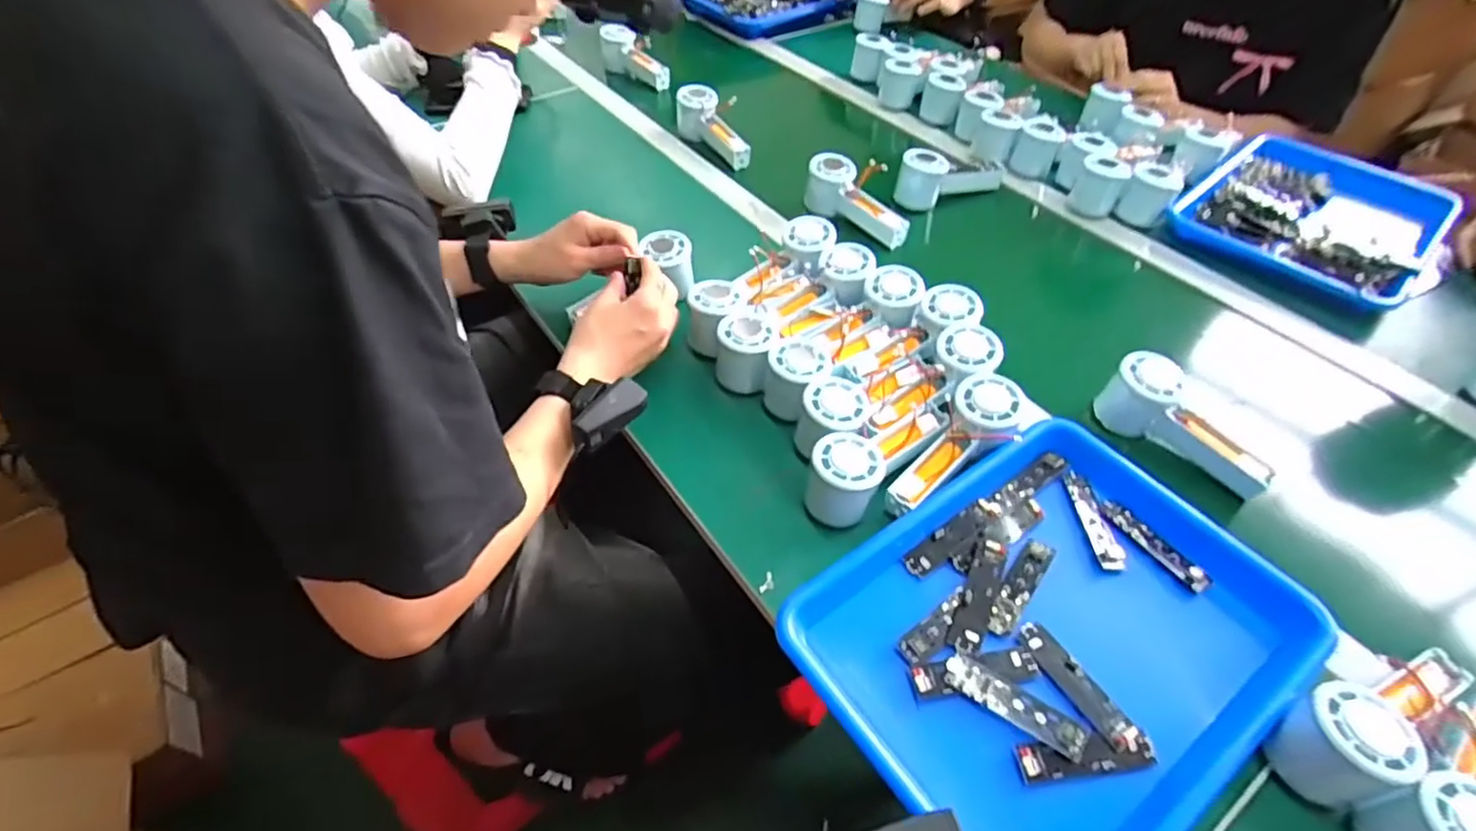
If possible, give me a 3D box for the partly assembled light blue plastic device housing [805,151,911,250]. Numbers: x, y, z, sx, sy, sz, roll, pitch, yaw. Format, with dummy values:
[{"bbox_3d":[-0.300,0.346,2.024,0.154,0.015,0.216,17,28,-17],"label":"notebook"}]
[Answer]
[{"bbox_3d":[0.155,-0.271,0.844,0.055,0.063,0.150,-27,55,-22],"label":"partly assembled light blue plastic device housing"}]

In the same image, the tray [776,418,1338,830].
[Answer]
[{"bbox_3d":[0.228,0.157,0.490,0.324,0.049,0.257,-27,55,-23],"label":"tray"}]

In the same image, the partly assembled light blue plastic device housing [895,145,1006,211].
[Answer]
[{"bbox_3d":[0.282,-0.308,0.891,0.135,0.073,0.053,3,49,2],"label":"partly assembled light blue plastic device housing"}]

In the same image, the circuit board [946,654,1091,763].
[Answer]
[{"bbox_3d":[0.191,0.197,0.458,0.095,0.007,0.026,28,54,21],"label":"circuit board"}]

